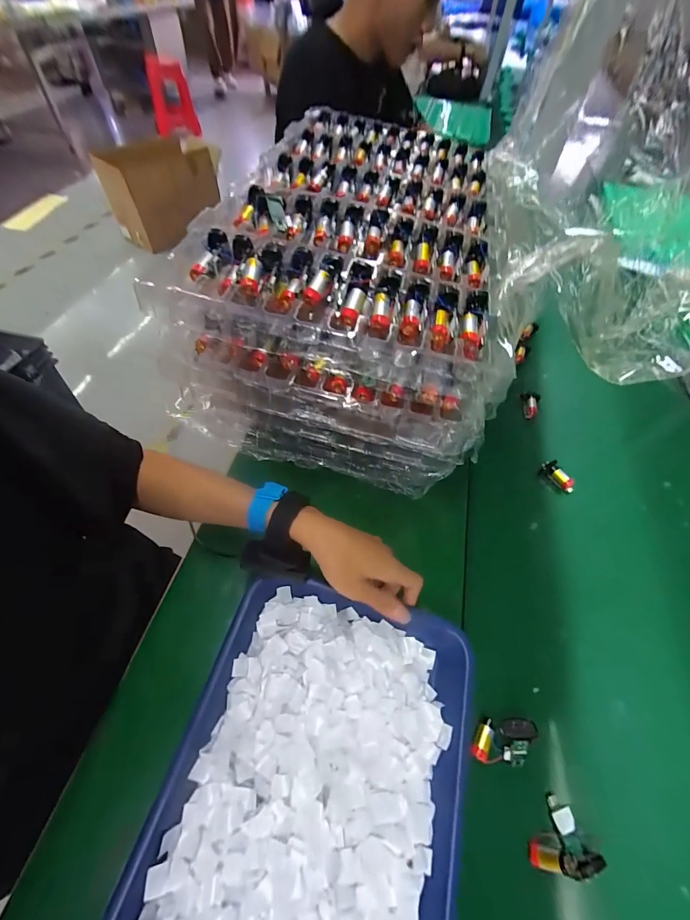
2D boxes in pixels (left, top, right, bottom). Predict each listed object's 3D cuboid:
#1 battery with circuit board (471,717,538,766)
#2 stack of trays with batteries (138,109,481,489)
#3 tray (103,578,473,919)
[{"bbox_3d":[0.152,0.270,0.346,0.051,0.033,0.037,5,56,0],"label":"battery with circuit board"},{"bbox_3d":[0.022,-0.217,0.509,0.296,0.264,0.503,10,56,4],"label":"stack of trays with batteries"},{"bbox_3d":[-0.023,0.290,0.317,0.250,0.036,0.328,13,56,6],"label":"tray"}]

